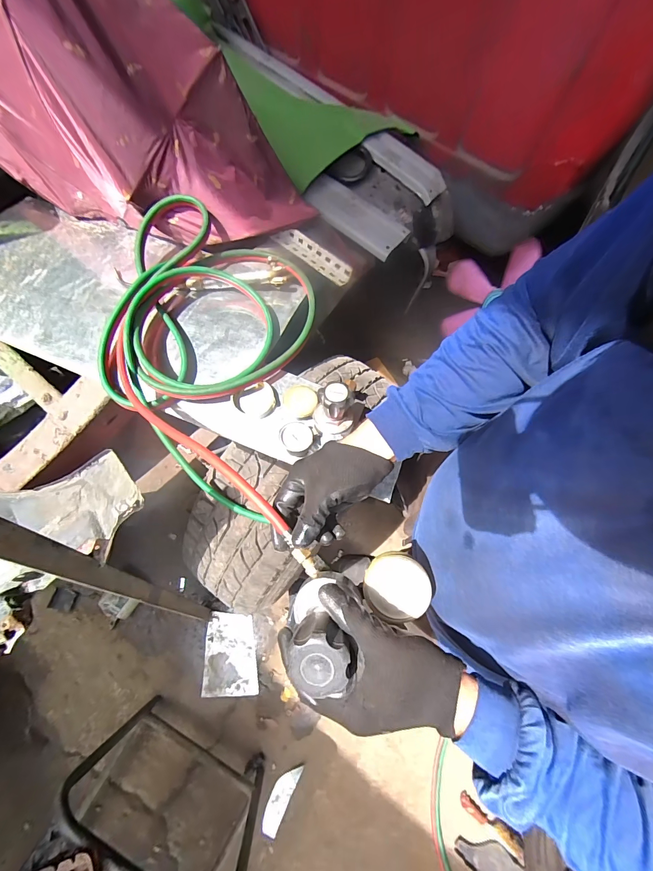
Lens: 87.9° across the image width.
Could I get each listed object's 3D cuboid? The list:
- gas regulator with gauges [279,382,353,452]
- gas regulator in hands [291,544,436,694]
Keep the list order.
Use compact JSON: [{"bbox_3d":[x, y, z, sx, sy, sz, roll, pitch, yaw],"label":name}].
[{"bbox_3d":[-0.030,-0.051,0.602,0.122,0.117,0.123,-17,74,-8],"label":"gas regulator with gauges"},{"bbox_3d":[0.038,0.174,0.333,0.141,0.094,0.112,2,72,0],"label":"gas regulator in hands"}]

